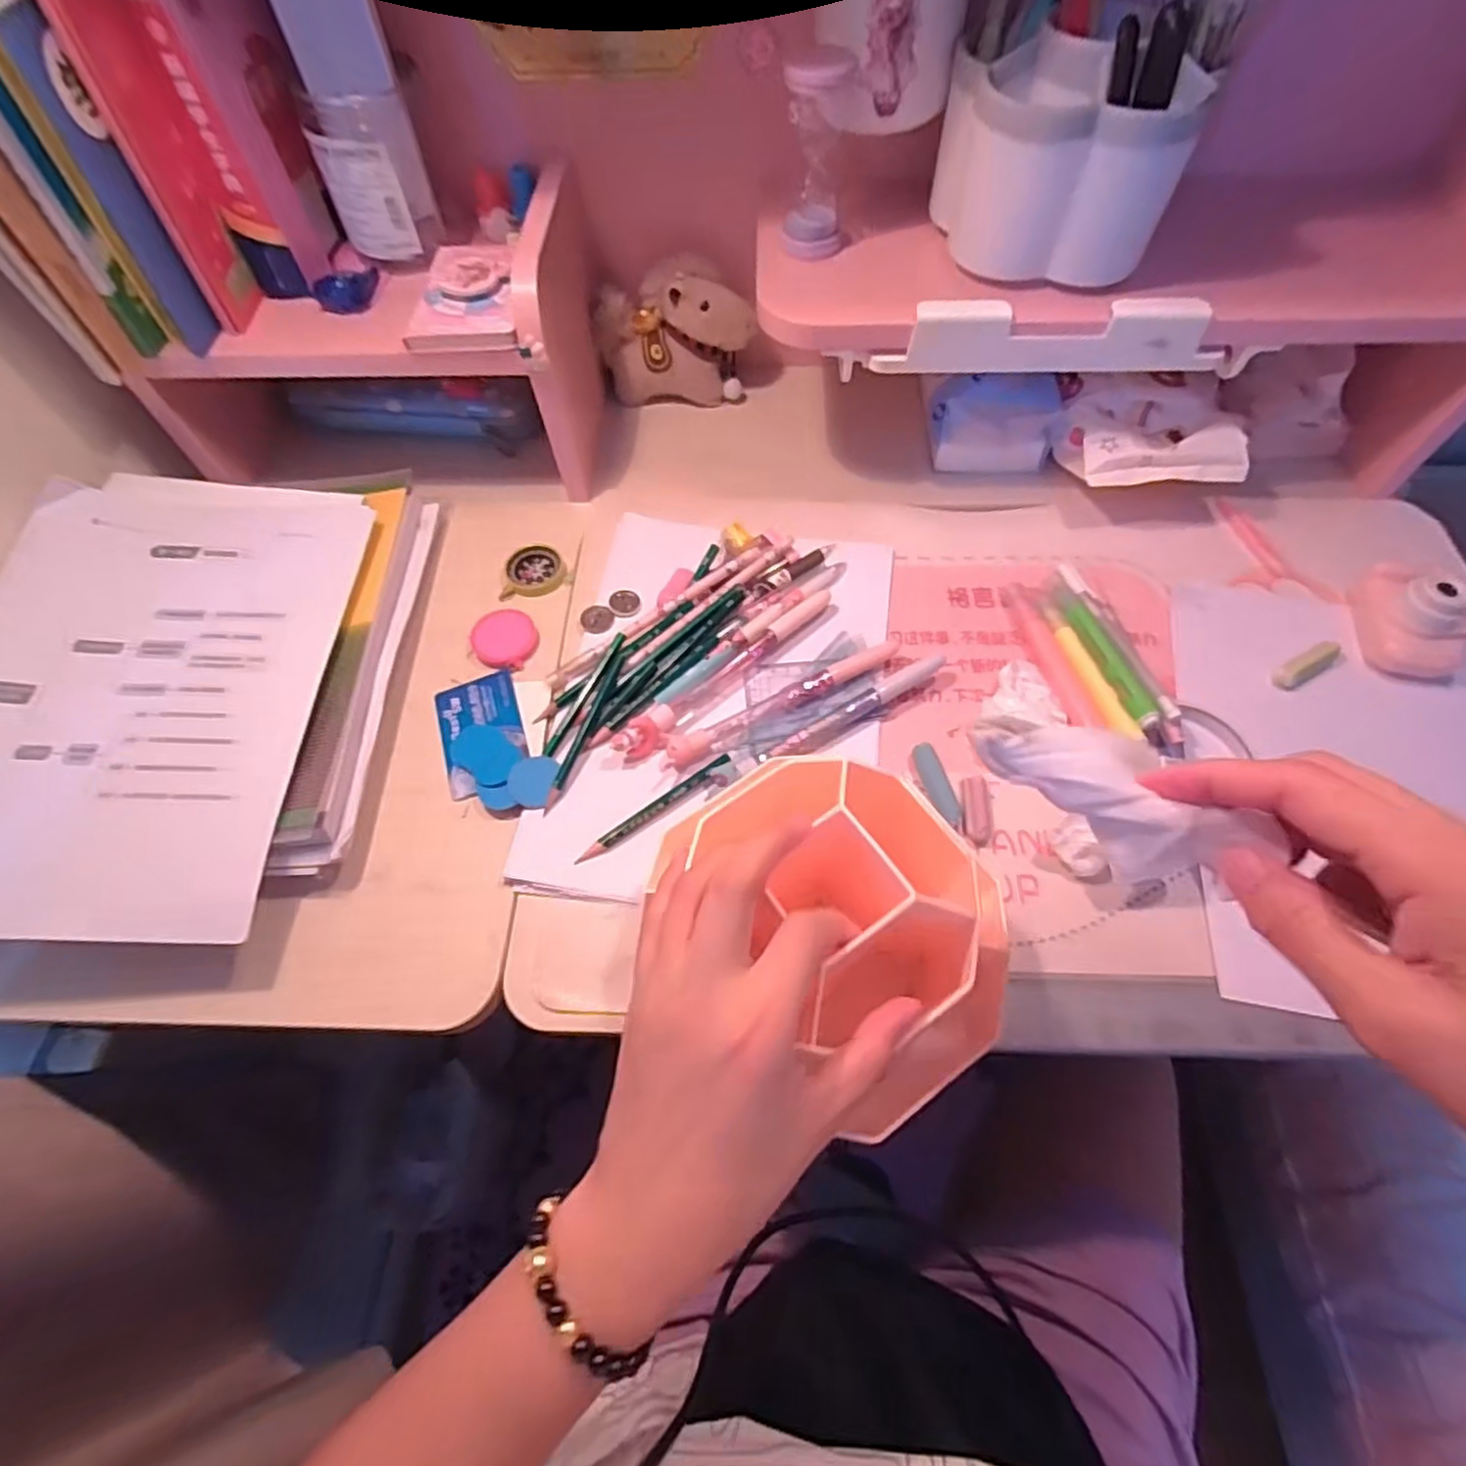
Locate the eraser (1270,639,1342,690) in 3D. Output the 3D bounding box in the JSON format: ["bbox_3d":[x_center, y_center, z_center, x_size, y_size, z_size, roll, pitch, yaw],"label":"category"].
[{"bbox_3d":[0.388,-0.047,0.468,0.051,0.014,0.017,-27,63,-13],"label":"eraser"}]

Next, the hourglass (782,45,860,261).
[{"bbox_3d":[0.054,-0.367,0.442,0.041,0.099,0.041,13,61,9],"label":"hourglass"}]

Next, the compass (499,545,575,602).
[{"bbox_3d":[-0.152,-0.125,0.532,0.052,0.012,0.045,-9,60,-3],"label":"compass"}]

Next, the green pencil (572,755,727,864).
[{"bbox_3d":[-0.048,0.045,0.427,0.110,0.009,0.007,-33,64,-16],"label":"green pencil"}]

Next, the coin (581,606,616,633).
[{"bbox_3d":[-0.098,-0.082,0.504,0.023,0.004,0.022,2,76,-7],"label":"coin"}]

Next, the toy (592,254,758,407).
[{"bbox_3d":[-0.050,-0.335,0.587,0.128,0.096,0.047,-2,60,0],"label":"toy"}]

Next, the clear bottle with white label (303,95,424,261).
[{"bbox_3d":[-0.254,-0.379,0.480,0.051,0.082,0.047,-23,62,-11],"label":"clear bottle with white label"}]

